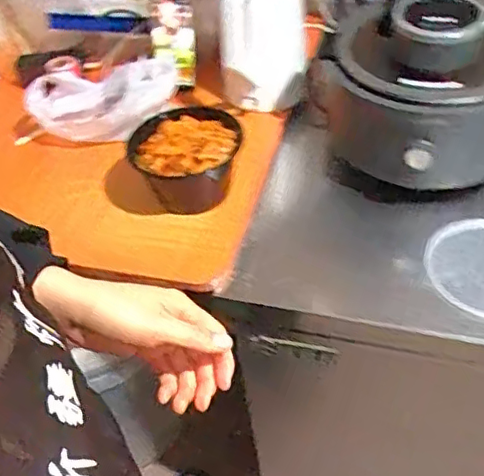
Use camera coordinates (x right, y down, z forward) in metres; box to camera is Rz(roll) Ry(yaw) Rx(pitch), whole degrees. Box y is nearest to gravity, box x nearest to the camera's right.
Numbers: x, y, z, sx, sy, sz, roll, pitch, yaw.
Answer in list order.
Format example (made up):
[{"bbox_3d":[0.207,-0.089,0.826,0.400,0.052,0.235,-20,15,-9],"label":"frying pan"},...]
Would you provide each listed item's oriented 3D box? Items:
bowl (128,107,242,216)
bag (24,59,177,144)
[{"bbox_3d":[-0.075,-0.111,0.882,0.159,0.096,0.169,-4,44,4],"label":"bowl"},{"bbox_3d":[-0.229,-0.228,0.994,0.236,0.103,0.093,0,44,8],"label":"bag"}]

